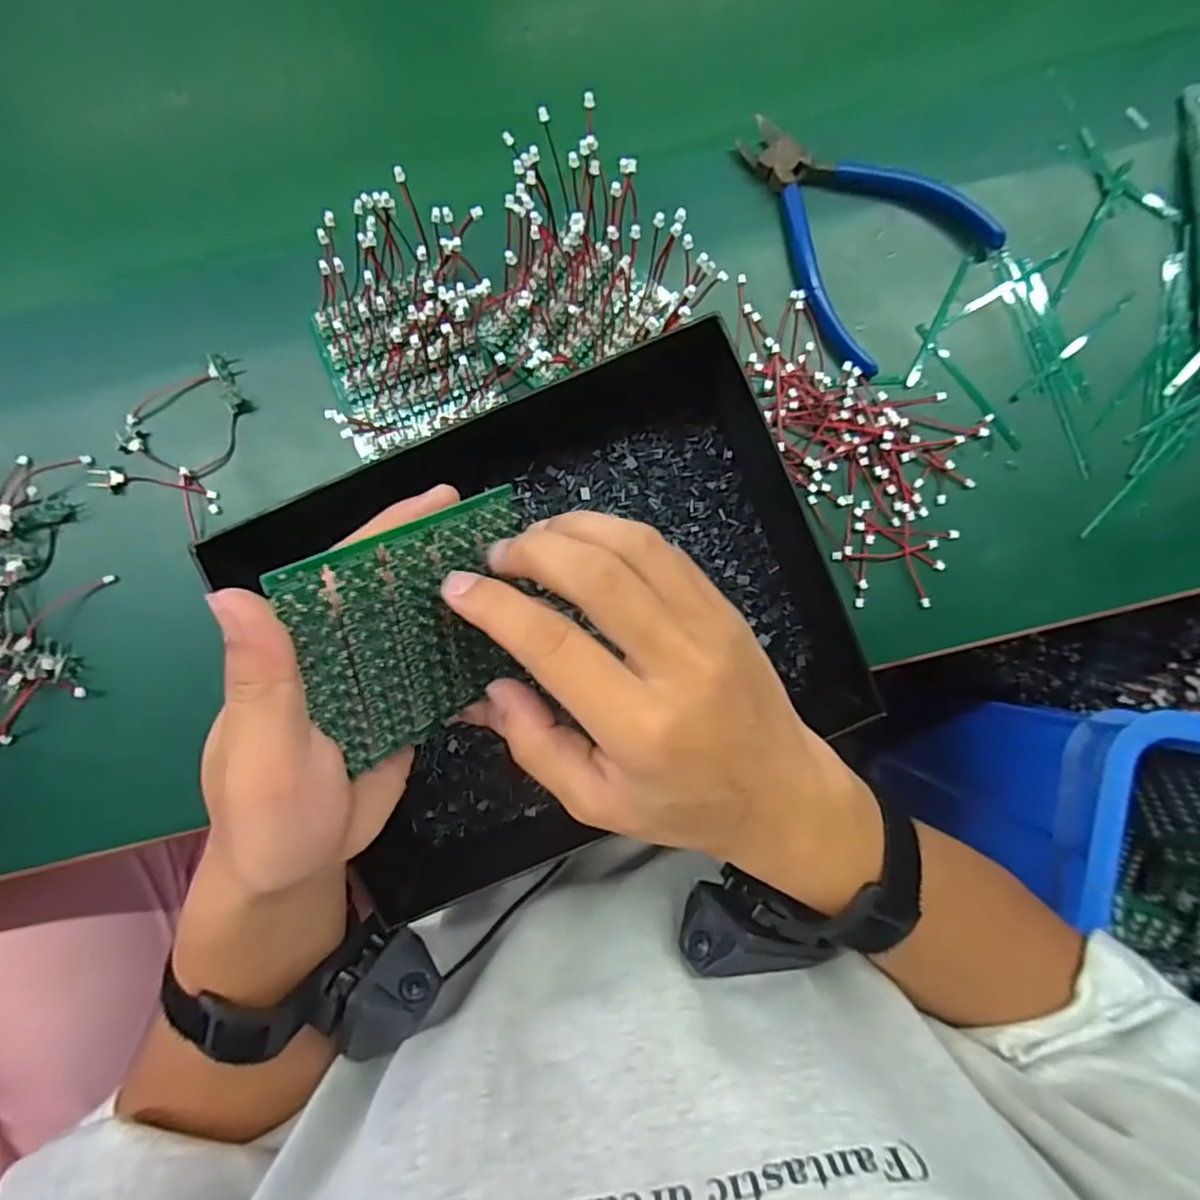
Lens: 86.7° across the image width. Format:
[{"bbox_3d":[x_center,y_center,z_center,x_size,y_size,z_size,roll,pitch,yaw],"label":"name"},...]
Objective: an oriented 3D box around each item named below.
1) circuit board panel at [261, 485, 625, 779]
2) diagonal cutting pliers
[{"bbox_3d":[-0.060,0.011,0.221,0.004,0.085,0.080,25,130,36],"label":"circuit board panel"},{"bbox_3d":[0.129,-0.203,0.341,0.138,0.012,0.105,42,89,1],"label":"diagonal cutting pliers"}]

